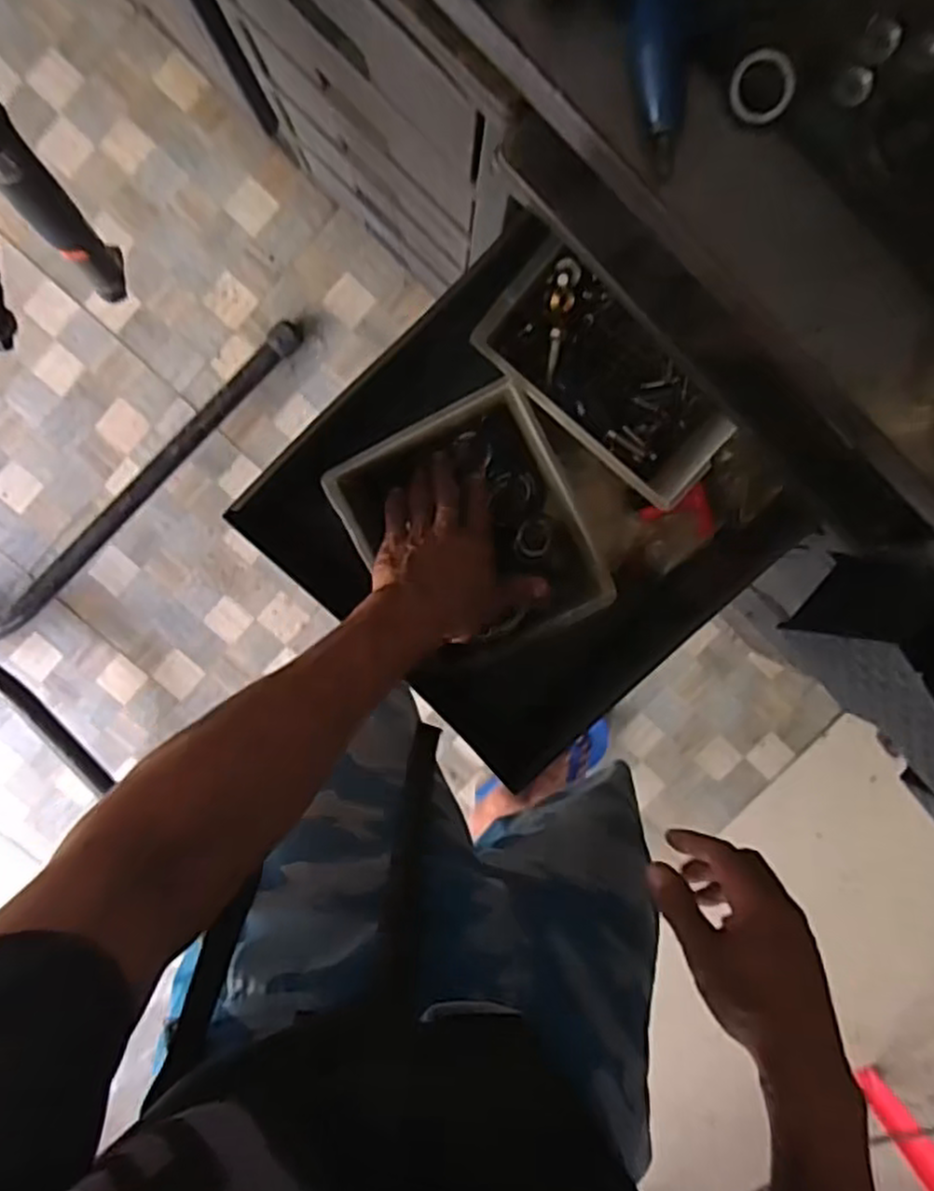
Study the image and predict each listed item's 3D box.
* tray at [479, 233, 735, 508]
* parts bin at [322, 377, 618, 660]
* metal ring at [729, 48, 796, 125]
[{"bbox_3d":[0.104,-0.168,0.586,0.198,0.086,0.101,41,97,-7],"label":"tray"},{"bbox_3d":[0.007,-0.048,0.609,0.166,0.095,0.200,-29,99,3],"label":"parts bin"},{"bbox_3d":[0.142,-0.245,0.357,0.031,0.006,0.030,0,100,-1],"label":"metal ring"}]

